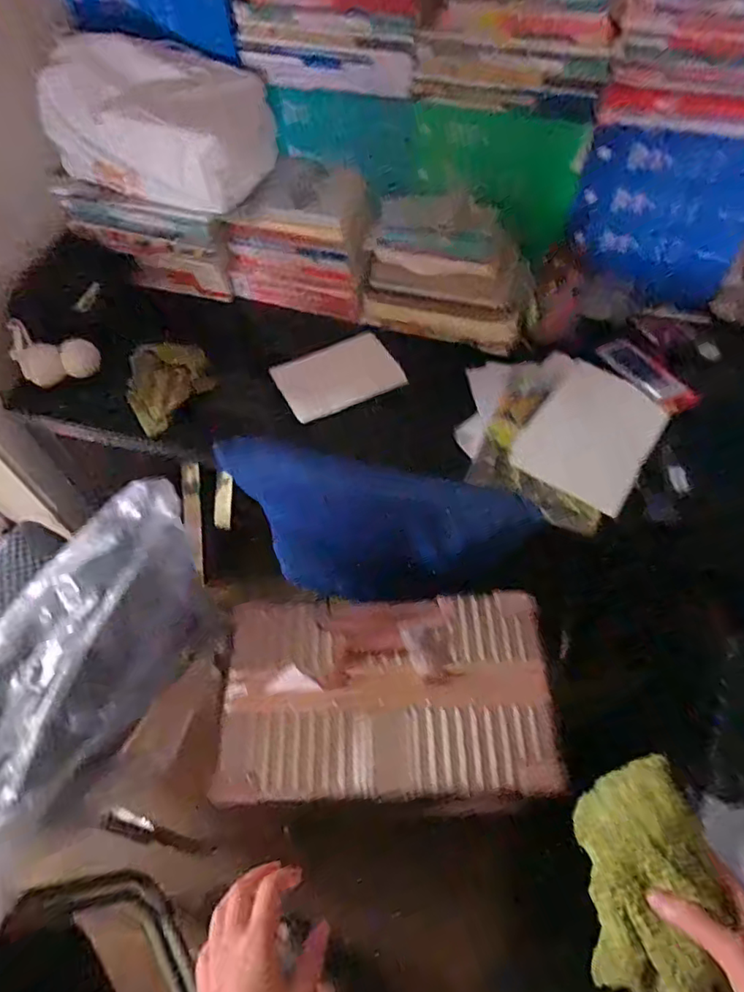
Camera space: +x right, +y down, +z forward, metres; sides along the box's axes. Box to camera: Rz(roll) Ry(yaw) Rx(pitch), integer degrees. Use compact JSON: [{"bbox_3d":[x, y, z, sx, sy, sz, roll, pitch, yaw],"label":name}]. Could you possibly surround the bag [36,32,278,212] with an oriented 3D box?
[{"bbox_3d":[-0.347,-0.637,0.975,0.337,0.200,0.192,13,59,8],"label":"bag"}]

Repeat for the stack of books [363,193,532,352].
[{"bbox_3d":[0.152,-0.429,1.086,0.317,0.176,0.179,10,59,7],"label":"stack of books"}]

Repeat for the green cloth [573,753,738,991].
[{"bbox_3d":[0.192,0.270,0.408,0.072,0.063,0.144,-2,58,-1],"label":"green cloth"}]

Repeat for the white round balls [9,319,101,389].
[{"bbox_3d":[-0.573,-0.266,1.036,0.130,0.083,0.101,-31,63,-17],"label":"white round balls"}]

